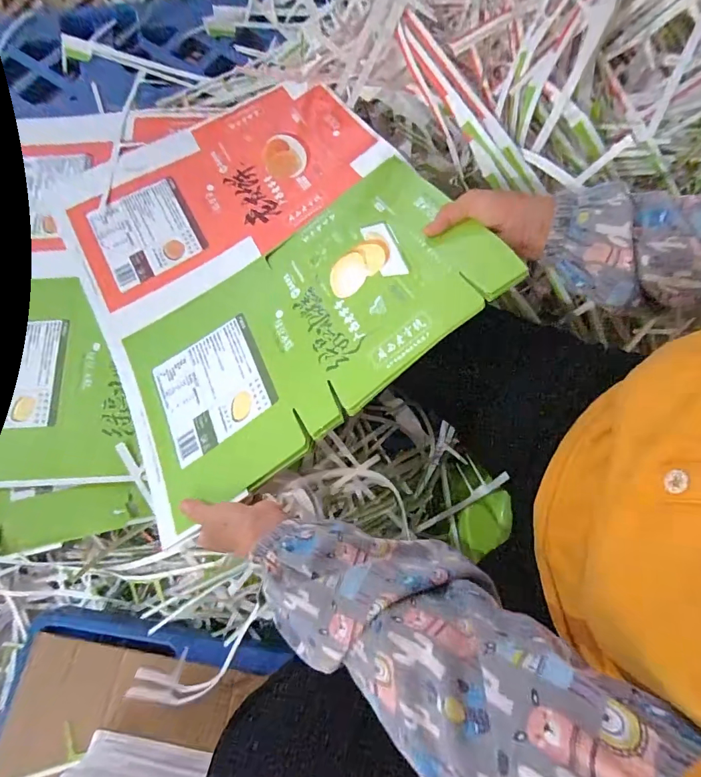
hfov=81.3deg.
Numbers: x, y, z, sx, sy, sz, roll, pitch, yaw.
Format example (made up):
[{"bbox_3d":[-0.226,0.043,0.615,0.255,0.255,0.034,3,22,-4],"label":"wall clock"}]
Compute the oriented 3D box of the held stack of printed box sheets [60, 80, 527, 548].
[{"bbox_3d":[-0.171,-0.216,0.571,0.493,0.113,0.677,-38,56,8],"label":"held stack of printed box sheets"}]

